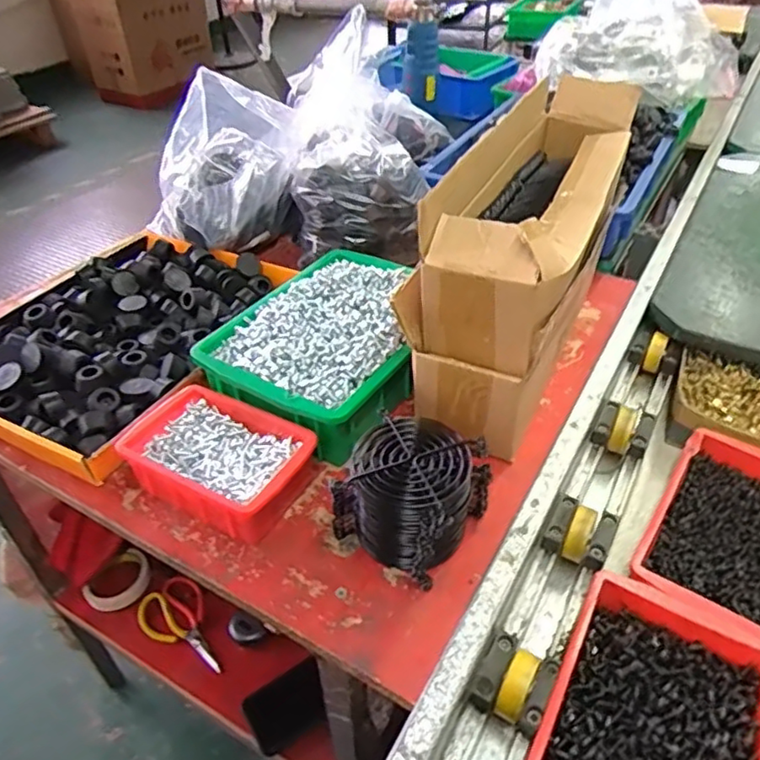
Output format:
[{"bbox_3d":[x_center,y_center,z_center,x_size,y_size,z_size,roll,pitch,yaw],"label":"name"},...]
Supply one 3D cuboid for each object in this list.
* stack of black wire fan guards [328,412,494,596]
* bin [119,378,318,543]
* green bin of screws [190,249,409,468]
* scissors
[{"bbox_3d":[0.026,0.085,0.481,0.098,0.094,0.095,23,47,27],"label":"stack of black wire fan guards"},{"bbox_3d":[-0.138,0.068,0.529,0.152,0.045,0.107,18,45,22],"label":"bin"},{"bbox_3d":[-0.044,-0.037,0.623,0.191,0.074,0.235,24,47,27],"label":"green bin of screws"},{"bbox_3d":[-0.284,0.359,0.883,0.088,0.020,0.160,-28,47,-27],"label":"scissors"}]

